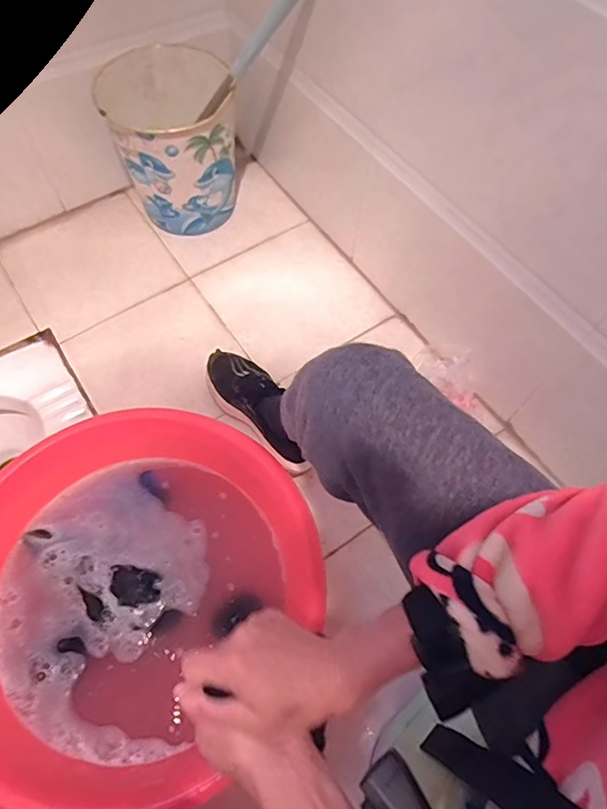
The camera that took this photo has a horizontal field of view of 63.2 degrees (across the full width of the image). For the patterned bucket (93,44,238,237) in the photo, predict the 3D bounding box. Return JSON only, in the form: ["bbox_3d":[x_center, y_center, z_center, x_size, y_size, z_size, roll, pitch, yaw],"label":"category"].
[{"bbox_3d":[-0.250,-0.514,0.991,0.222,0.267,0.244,1,63,-3],"label":"patterned bucket"}]

